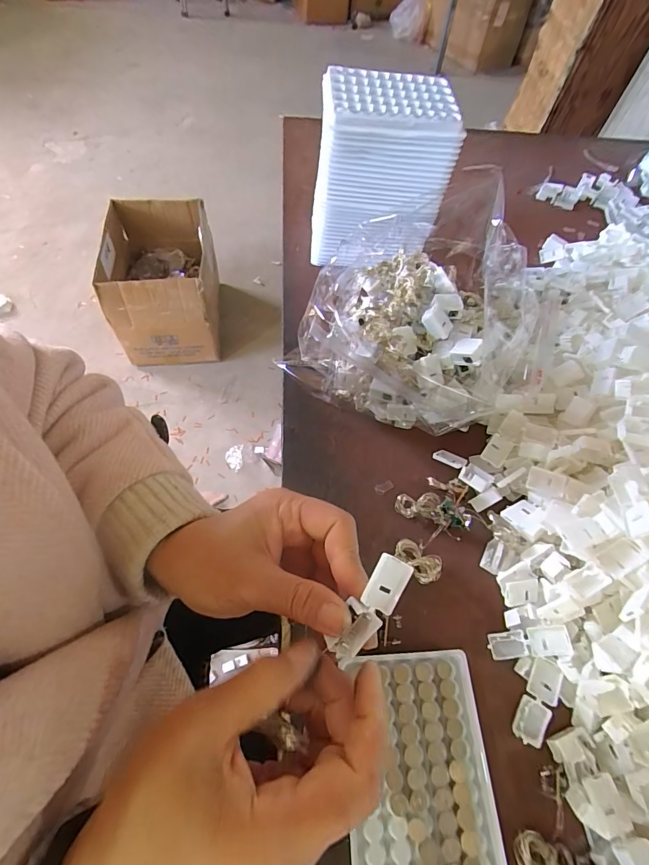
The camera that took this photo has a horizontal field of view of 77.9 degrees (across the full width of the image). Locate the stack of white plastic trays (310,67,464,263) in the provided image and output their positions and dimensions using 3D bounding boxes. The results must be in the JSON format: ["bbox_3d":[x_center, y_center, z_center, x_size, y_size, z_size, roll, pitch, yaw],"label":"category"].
[{"bbox_3d":[0.058,-0.274,0.448,0.137,0.166,0.089,5,61,-2],"label":"stack of white plastic trays"}]

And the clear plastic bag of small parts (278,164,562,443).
[{"bbox_3d":[0.072,-0.108,0.383,0.216,0.119,0.177,4,62,-2],"label":"clear plastic bag of small parts"}]

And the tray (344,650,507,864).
[{"bbox_3d":[0.063,0.220,0.264,0.091,0.011,0.129,1,62,-4],"label":"tray"}]

